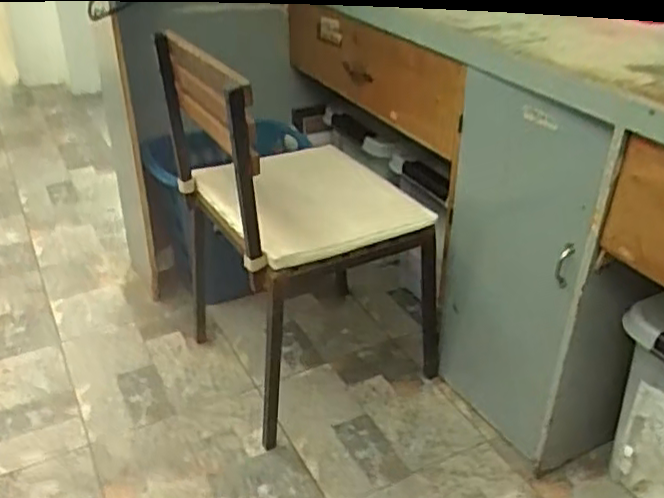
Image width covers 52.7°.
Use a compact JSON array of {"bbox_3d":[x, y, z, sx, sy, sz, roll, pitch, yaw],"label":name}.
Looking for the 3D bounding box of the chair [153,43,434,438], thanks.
[{"bbox_3d":[-0.050,-0.073,1.598,0.601,0.862,0.520,-17,36,-28],"label":"chair"}]

